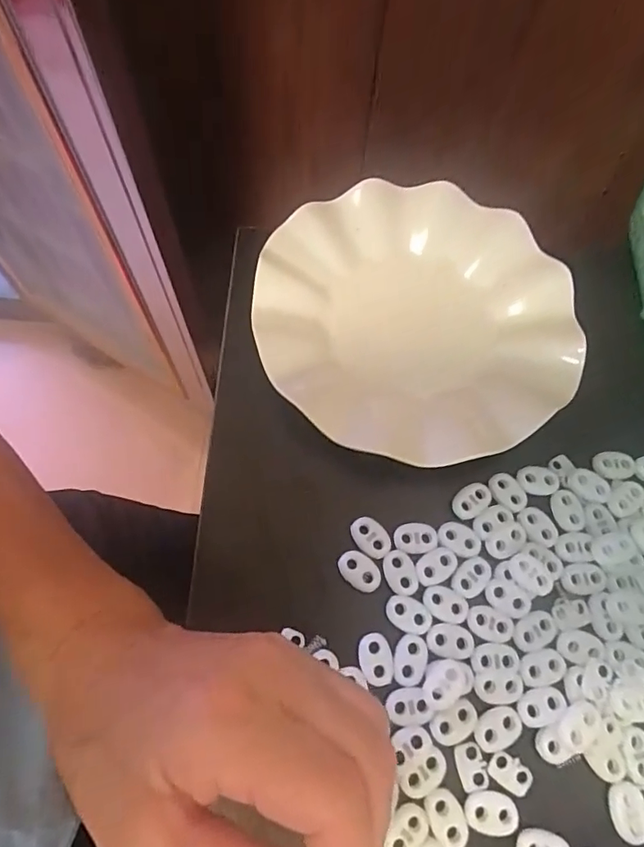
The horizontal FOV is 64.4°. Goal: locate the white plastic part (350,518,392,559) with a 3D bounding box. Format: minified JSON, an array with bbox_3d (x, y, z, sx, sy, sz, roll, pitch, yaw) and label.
[{"bbox_3d":[0.025,0.057,0.259,0.016,0.004,0.023,-35,73,-16],"label":"white plastic part"}]

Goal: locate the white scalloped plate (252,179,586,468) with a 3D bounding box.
[{"bbox_3d":[0.054,-0.064,0.305,0.180,0.030,0.178,1,67,-3],"label":"white scalloped plate"}]

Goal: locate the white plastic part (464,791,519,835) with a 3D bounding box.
[{"bbox_3d":[0.073,0.167,0.219,0.022,0.004,0.015,5,67,-1],"label":"white plastic part"}]

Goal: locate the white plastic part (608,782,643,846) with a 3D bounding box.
[{"bbox_3d":[0.135,0.169,0.221,0.018,0.004,0.022,0,67,-3],"label":"white plastic part"}]

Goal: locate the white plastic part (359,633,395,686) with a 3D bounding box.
[{"bbox_3d":[0.025,0.110,0.239,0.015,0.004,0.022,-10,68,-7],"label":"white plastic part"}]

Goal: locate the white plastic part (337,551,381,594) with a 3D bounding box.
[{"bbox_3d":[0.019,0.073,0.253,0.023,0.004,0.016,33,69,10],"label":"white plastic part"}]

